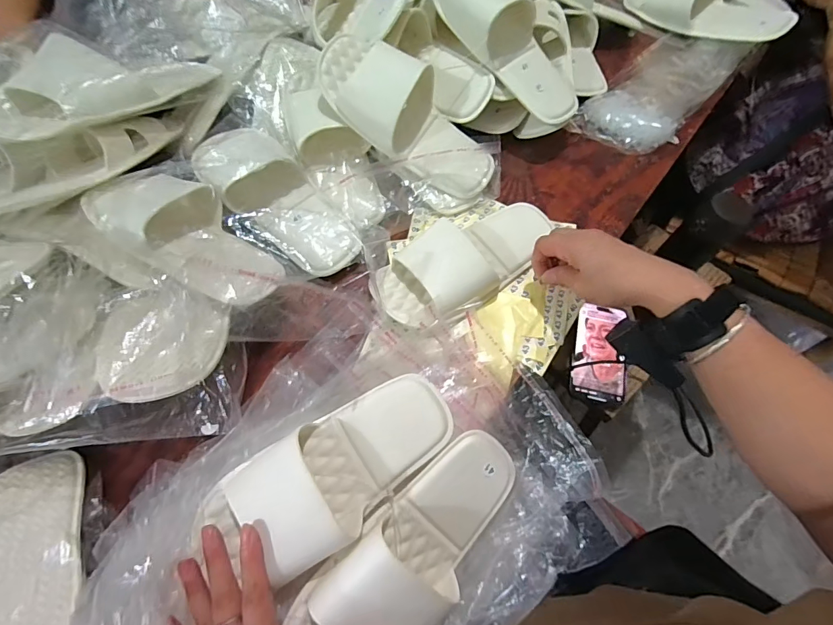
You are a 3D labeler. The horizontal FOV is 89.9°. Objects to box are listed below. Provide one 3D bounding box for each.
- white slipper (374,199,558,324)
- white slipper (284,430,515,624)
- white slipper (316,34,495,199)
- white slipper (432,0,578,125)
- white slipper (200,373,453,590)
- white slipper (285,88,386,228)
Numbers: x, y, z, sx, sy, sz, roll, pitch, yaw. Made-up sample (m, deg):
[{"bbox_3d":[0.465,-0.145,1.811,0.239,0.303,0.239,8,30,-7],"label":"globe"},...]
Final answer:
[{"bbox_3d":[0.062,-0.065,0.467,0.235,0.053,0.099,-32,68,-16],"label":"white slipper"},{"bbox_3d":[0.002,0.195,0.339,0.218,0.056,0.093,-34,98,-18],"label":"white slipper"},{"bbox_3d":[-0.008,-0.240,0.505,0.249,0.065,0.097,40,66,-10],"label":"white slipper"},{"bbox_3d":[0.121,-0.362,0.535,0.254,0.067,0.101,46,68,-10],"label":"white slipper"},{"bbox_3d":[-0.062,0.130,0.347,0.201,0.052,0.095,-28,67,-23],"label":"white slipper"},{"bbox_3d":[-0.094,-0.188,0.514,0.083,0.050,0.215,-26,79,-14],"label":"white slipper"}]

